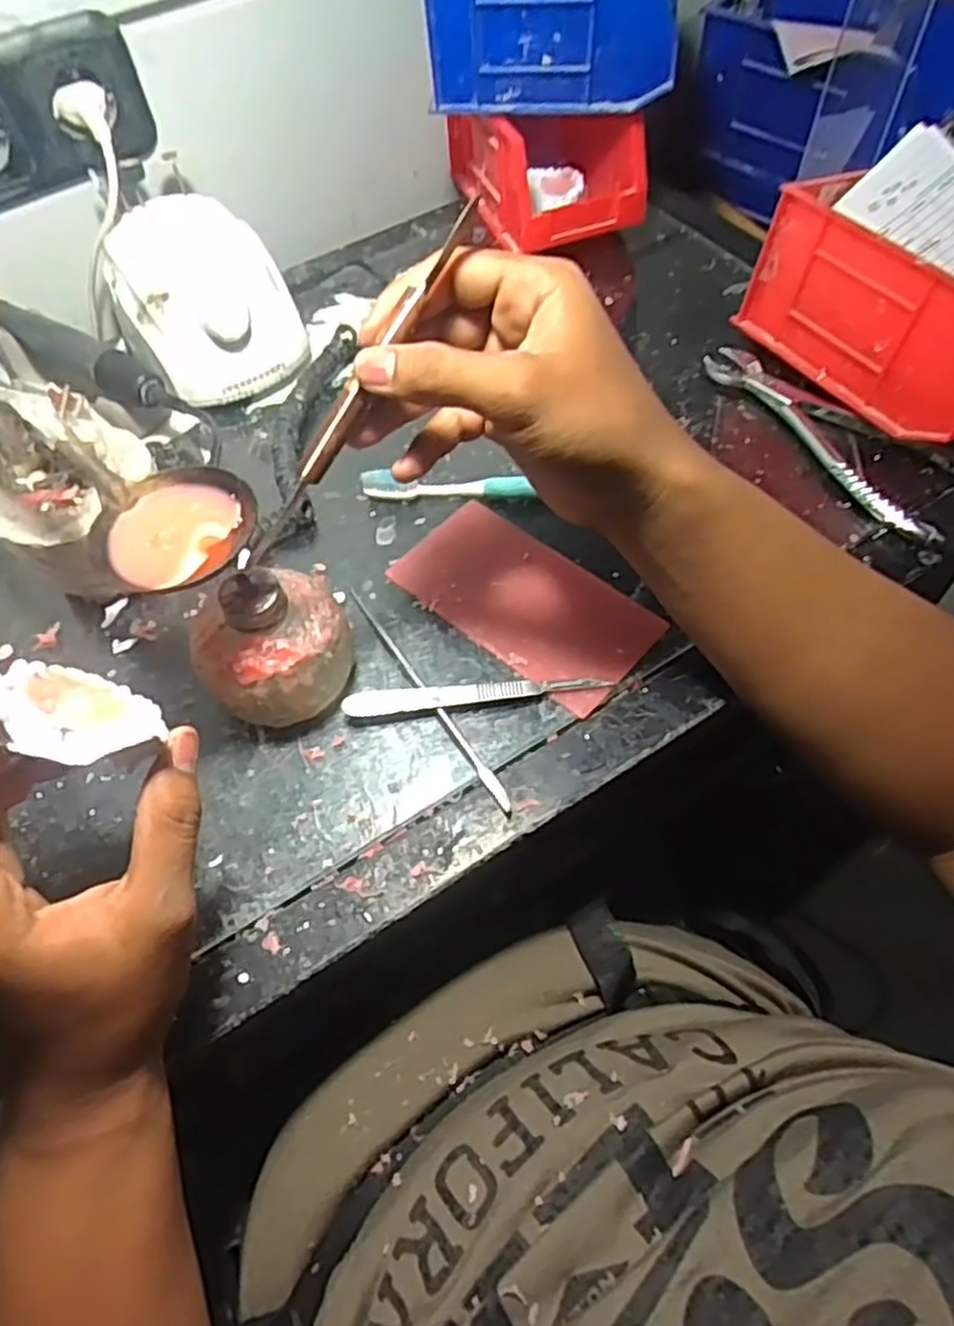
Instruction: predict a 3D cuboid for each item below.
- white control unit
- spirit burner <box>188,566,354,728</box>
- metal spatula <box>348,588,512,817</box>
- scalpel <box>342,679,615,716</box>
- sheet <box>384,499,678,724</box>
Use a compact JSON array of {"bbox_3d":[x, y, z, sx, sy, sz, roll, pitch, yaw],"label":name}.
[{"bbox_3d":[-0.185,-0.244,0.511,0.101,0.065,0.137,-31,62,-15],"label":"white control unit"},{"bbox_3d":[-0.100,-0.010,0.373,0.073,0.070,0.064,-34,64,-17],"label":"spirit burner"},{"bbox_3d":[-0.028,0.013,0.393,0.007,0.006,0.158,-31,62,-15],"label":"metal spatula"},{"bbox_3d":[-0.001,0.016,0.389,0.131,0.009,0.011,-7,58,-1],"label":"scalpel"},{"bbox_3d":[0.026,-0.036,0.427,0.143,0.004,0.073,37,69,23],"label":"sheet"}]

